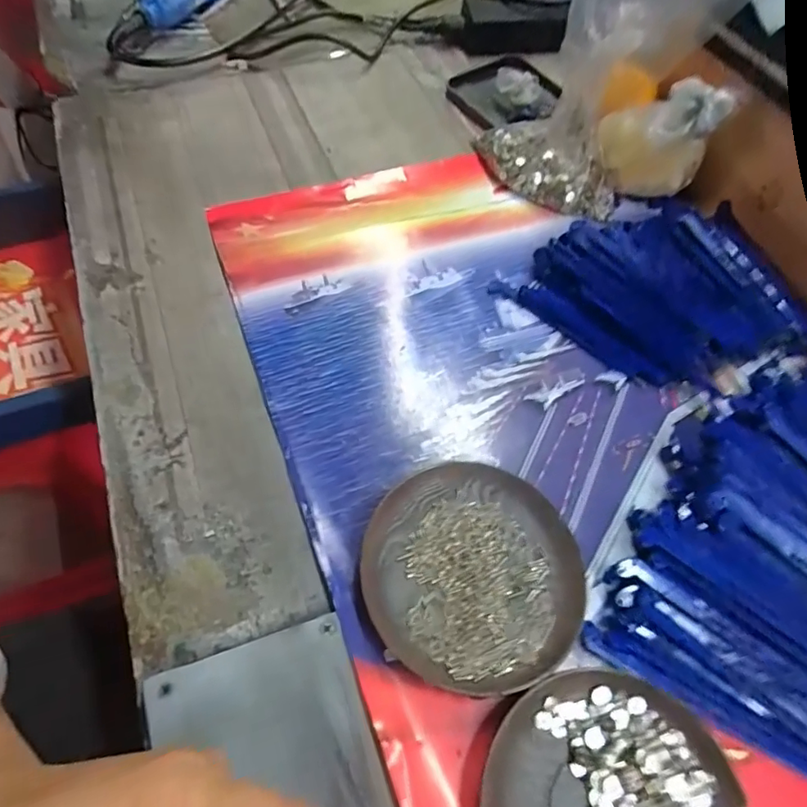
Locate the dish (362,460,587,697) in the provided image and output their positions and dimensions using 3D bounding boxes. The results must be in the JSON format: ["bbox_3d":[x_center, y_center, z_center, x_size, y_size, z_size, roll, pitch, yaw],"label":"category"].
[{"bbox_3d":[0.038,0.090,0.285,0.114,0.013,0.112,2,59,-3],"label":"dish"}]

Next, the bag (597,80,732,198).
[{"bbox_3d":[0.201,-0.210,0.411,0.087,0.078,0.048,15,59,5],"label":"bag"}]

